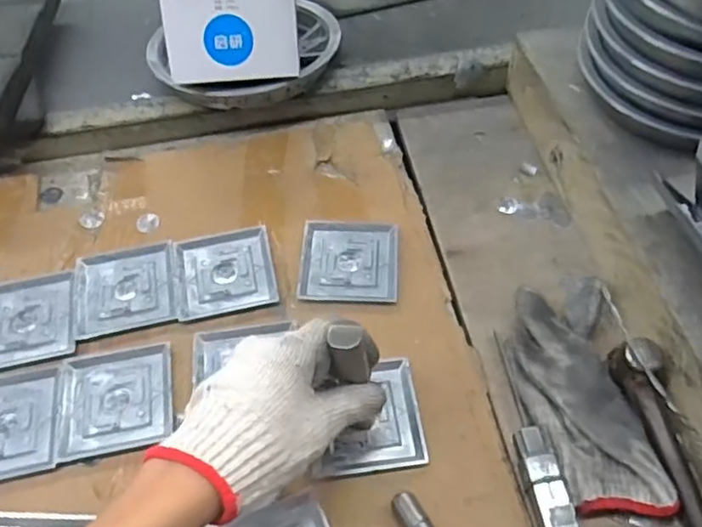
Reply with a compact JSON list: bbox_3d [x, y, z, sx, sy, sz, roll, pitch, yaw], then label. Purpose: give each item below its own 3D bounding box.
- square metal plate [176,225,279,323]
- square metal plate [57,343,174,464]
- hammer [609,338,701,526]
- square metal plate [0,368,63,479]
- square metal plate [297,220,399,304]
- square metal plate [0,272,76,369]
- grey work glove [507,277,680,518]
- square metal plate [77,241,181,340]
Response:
[{"bbox_3d":[-0.119,0.007,0.578,0.088,0.004,0.092,-12,55,-6],"label":"square metal plate"},{"bbox_3d":[-0.194,0.110,0.507,0.090,0.004,0.086,-11,55,-5],"label":"square metal plate"},{"bbox_3d":[0.243,0.145,0.444,0.033,0.052,0.185,-9,55,-4],"label":"hammer"},{"bbox_3d":[-0.282,0.131,0.495,0.089,0.005,0.085,-11,55,-6],"label":"square metal plate"},{"bbox_3d":[-0.001,-0.004,0.581,0.090,0.004,0.091,2,55,3],"label":"square metal plate"},{"bbox_3d":[-0.295,0.051,0.553,0.086,0.006,0.089,-14,55,-8],"label":"square metal plate"},{"bbox_3d":[0.180,0.097,0.494,0.089,0.025,0.197,-4,55,0],"label":"grey work glove"},{"bbox_3d":[-0.207,0.022,0.569,0.090,0.004,0.087,-13,55,-7],"label":"square metal plate"}]

